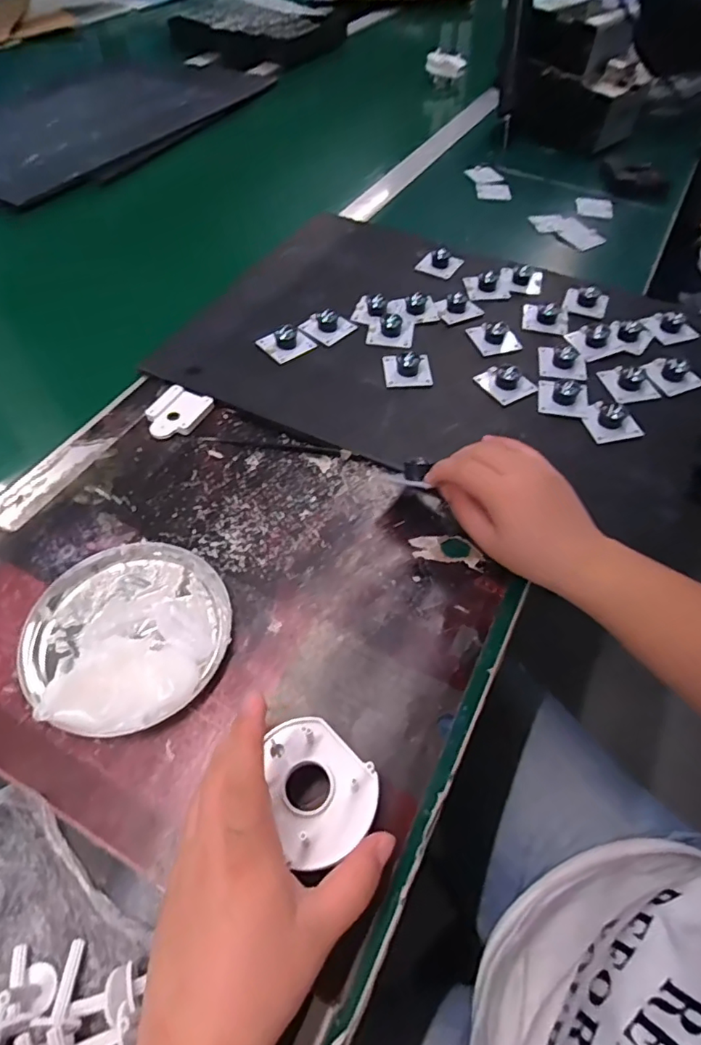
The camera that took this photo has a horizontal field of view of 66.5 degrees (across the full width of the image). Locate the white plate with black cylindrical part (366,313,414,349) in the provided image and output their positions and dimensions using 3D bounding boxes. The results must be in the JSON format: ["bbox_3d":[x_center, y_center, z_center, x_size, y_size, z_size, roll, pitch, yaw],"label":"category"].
[{"bbox_3d":[0.041,-0.199,0.534,0.044,0.017,0.049,9,55,5],"label":"white plate with black cylindrical part"}]

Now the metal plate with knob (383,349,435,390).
[{"bbox_3d":[0.054,-0.145,0.498,0.043,0.016,0.042,-2,55,-3],"label":"metal plate with knob"}]

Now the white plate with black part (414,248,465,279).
[{"bbox_3d":[0.103,-0.301,0.613,0.043,0.017,0.043,26,58,16],"label":"white plate with black part"}]

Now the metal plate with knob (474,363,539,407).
[{"bbox_3d":[0.143,-0.132,0.491,0.036,0.020,0.047,-22,58,-16],"label":"metal plate with knob"}]

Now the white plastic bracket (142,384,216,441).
[{"bbox_3d":[-0.153,-0.095,0.469,0.046,0.008,0.056,26,58,16],"label":"white plastic bracket"}]

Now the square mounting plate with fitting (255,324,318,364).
[{"bbox_3d":[-0.062,-0.180,0.516,0.046,0.023,0.041,-33,61,-22],"label":"square mounting plate with fitting"}]

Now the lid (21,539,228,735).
[{"bbox_3d":[-0.145,0.066,0.345,0.128,0.026,0.126,1,55,-1],"label":"lid"}]

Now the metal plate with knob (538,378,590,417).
[{"bbox_3d":[0.194,-0.117,0.480,0.043,0.018,0.050,8,55,4],"label":"metal plate with knob"}]

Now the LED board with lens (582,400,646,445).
[{"bbox_3d":[0.226,-0.090,0.461,0.039,0.017,0.043,-19,57,-14],"label":"LED board with lens"}]

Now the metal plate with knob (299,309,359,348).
[{"bbox_3d":[-0.023,-0.202,0.535,0.044,0.020,0.045,36,61,22],"label":"metal plate with knob"}]

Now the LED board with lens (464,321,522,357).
[{"bbox_3d":[0.145,-0.188,0.531,0.043,0.020,0.042,-16,56,-12],"label":"LED board with lens"}]

